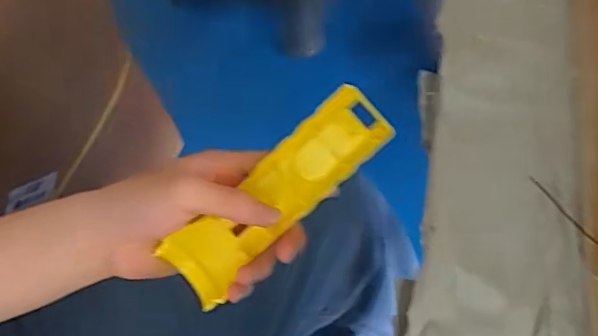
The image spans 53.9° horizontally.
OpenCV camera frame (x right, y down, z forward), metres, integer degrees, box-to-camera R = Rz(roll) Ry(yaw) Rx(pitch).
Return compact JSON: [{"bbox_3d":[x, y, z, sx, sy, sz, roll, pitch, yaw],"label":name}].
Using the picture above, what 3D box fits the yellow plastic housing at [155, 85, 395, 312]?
[{"bbox_3d":[-0.014,0.018,0.372,0.162,0.020,0.048,-42,72,5],"label":"yellow plastic housing"}]

